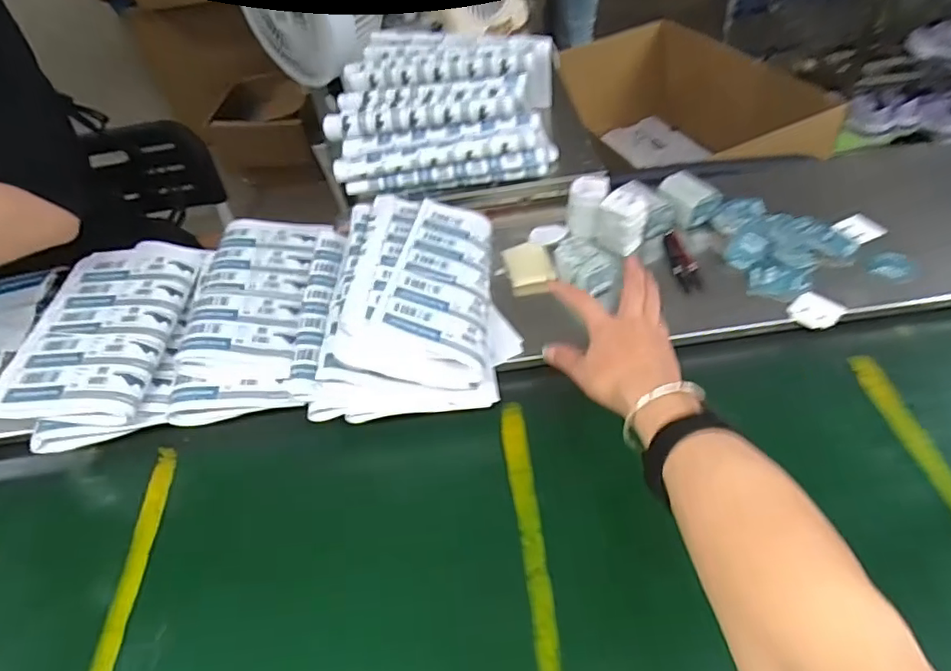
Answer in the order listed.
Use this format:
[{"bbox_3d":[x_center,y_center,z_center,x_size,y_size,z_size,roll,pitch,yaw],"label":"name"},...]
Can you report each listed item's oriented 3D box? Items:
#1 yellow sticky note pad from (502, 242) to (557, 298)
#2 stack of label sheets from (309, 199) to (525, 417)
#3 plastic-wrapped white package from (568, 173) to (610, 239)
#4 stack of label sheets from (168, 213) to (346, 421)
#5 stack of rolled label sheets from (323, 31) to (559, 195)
[{"bbox_3d":[0.063,-0.077,0.659,0.049,0.017,0.079,-12,46,-1],"label":"yellow sticky note pad"},{"bbox_3d":[-0.066,-0.048,0.598,0.195,0.095,0.262,-8,46,3],"label":"stack of label sheets"},{"bbox_3d":[0.134,-0.151,0.681,0.046,0.057,0.056,5,48,15],"label":"plastic-wrapped white package"},{"bbox_3d":[-0.234,-0.033,0.634,0.175,0.049,0.282,-7,46,4],"label":"stack of label sheets"},{"bbox_3d":[-0.038,-0.295,0.751,0.298,0.120,0.218,-10,46,1],"label":"stack of rolled label sheets"}]

